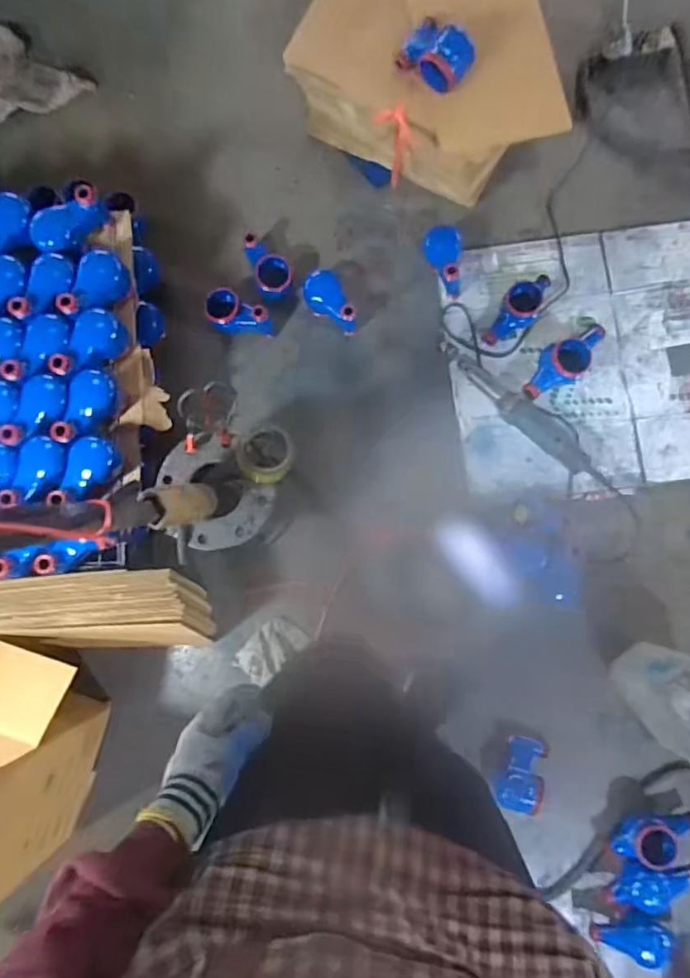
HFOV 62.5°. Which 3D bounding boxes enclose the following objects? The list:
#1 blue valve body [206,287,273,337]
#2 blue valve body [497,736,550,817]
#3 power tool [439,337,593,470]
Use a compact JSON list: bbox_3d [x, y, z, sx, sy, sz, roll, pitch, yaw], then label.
[{"bbox_3d":[-0.232,-0.387,1.249,0.124,0.080,0.084,-4,83,0],"label":"blue valve body"},{"bbox_3d":[0.359,0.571,1.142,0.083,0.094,0.126,17,84,3],"label":"blue valve body"},{"bbox_3d":[0.365,-0.185,1.225,0.402,0.054,0.077,41,85,5],"label":"power tool"}]

